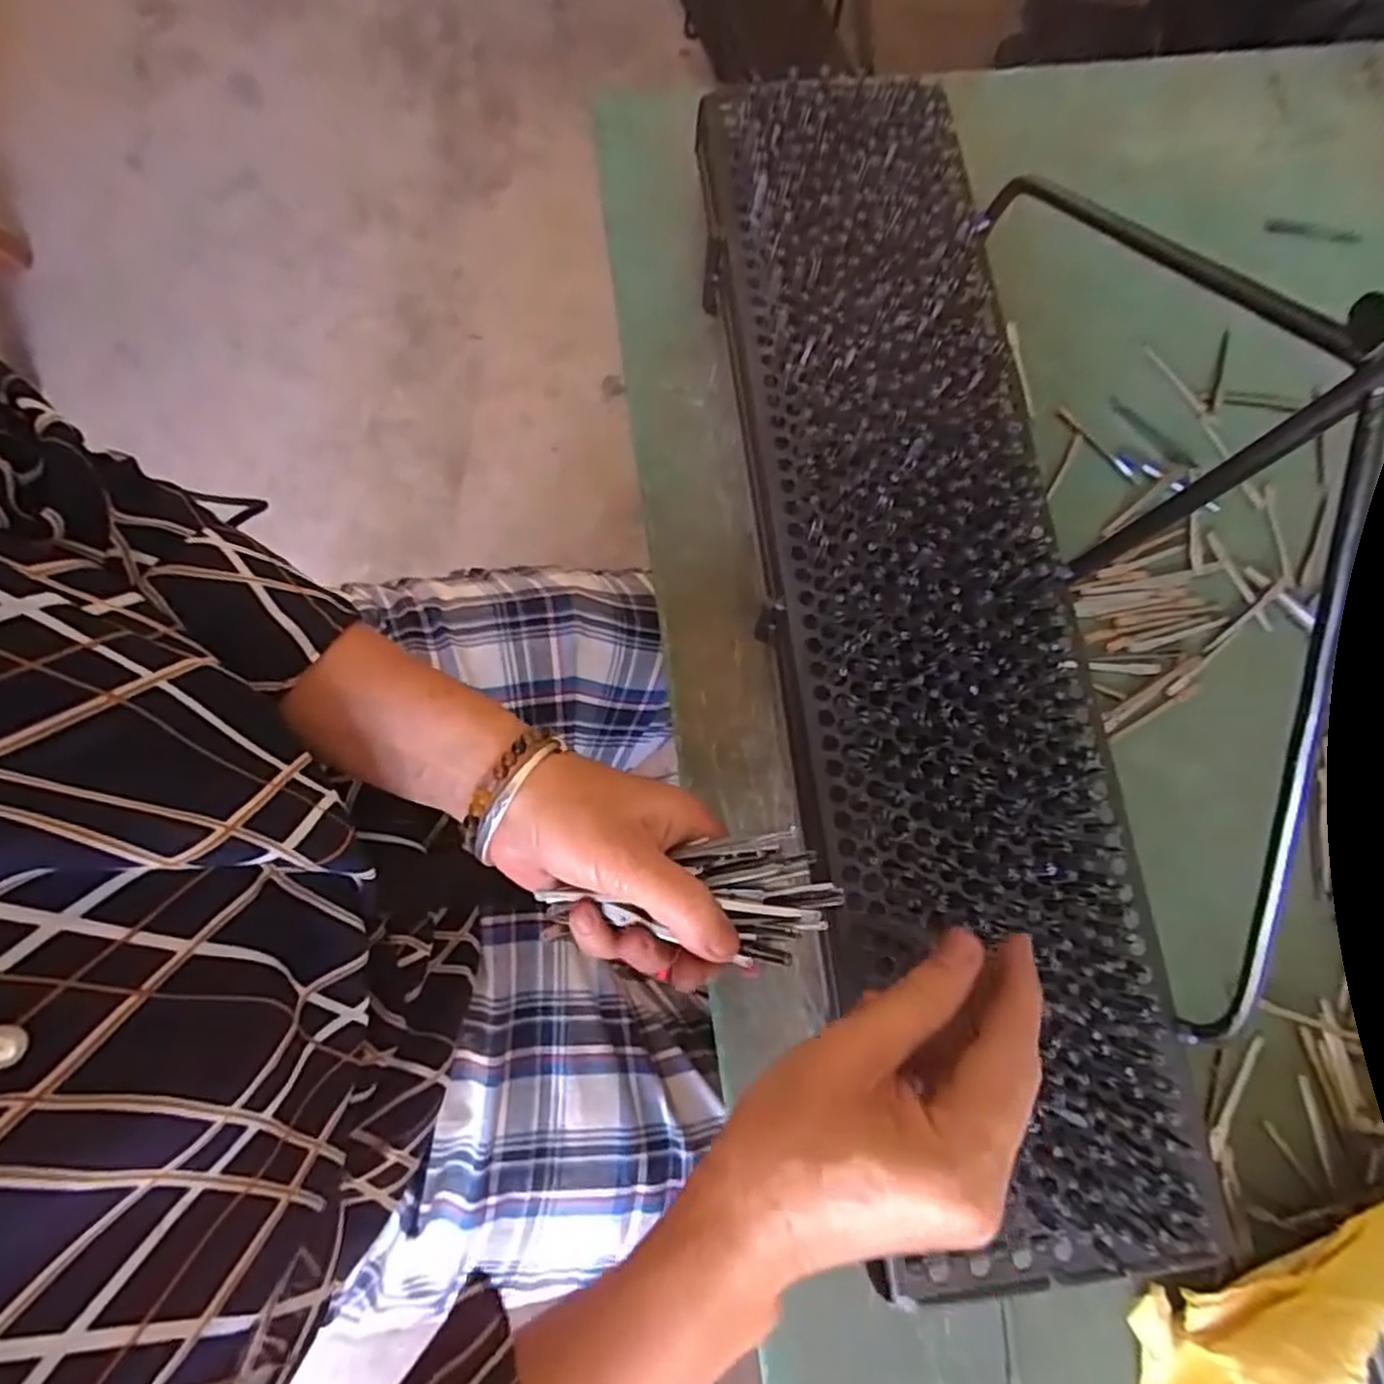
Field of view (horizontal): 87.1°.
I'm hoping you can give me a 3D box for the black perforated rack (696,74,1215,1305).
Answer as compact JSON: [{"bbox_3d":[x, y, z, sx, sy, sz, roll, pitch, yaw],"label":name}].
[{"bbox_3d":[0.111,-0.047,0.352,0.144,0.033,0.581,-7,79,-3],"label":"black perforated rack"}]

